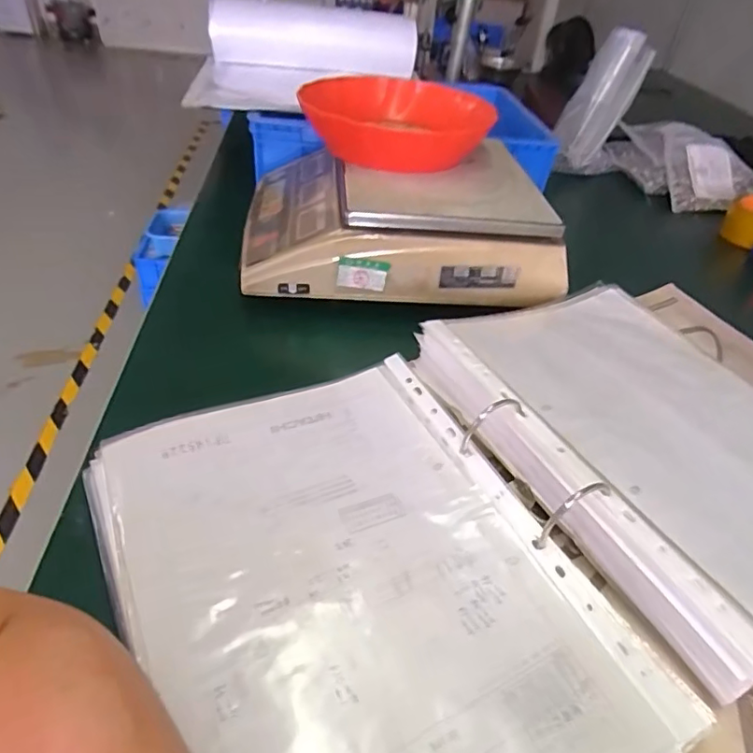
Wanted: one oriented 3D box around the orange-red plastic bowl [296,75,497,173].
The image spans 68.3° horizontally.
[{"bbox_3d":[0.018,-0.283,0.632,0.200,0.061,0.194,4,40,-3],"label":"orange-red plastic bowl"}]

